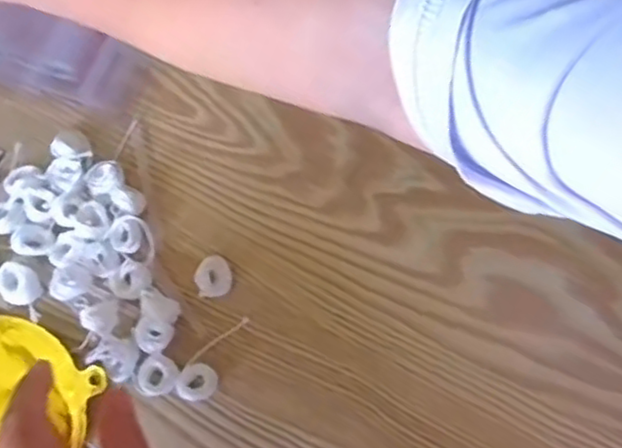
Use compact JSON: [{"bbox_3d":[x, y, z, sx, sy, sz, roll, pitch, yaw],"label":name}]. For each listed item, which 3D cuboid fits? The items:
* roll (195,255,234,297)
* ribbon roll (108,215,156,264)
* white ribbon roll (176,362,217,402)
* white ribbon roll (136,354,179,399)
[{"bbox_3d":[-0.054,0.029,0.378,0.020,0.012,0.022,-1,74,2],"label":"roll"},{"bbox_3d":[-0.100,0.008,0.383,0.028,0.018,0.021,30,77,10],"label":"ribbon roll"},{"bbox_3d":[-0.061,0.085,0.364,0.020,0.009,0.019,-1,74,2],"label":"white ribbon roll"},{"bbox_3d":[-0.082,0.082,0.362,0.020,0.009,0.021,-1,74,2],"label":"white ribbon roll"}]

